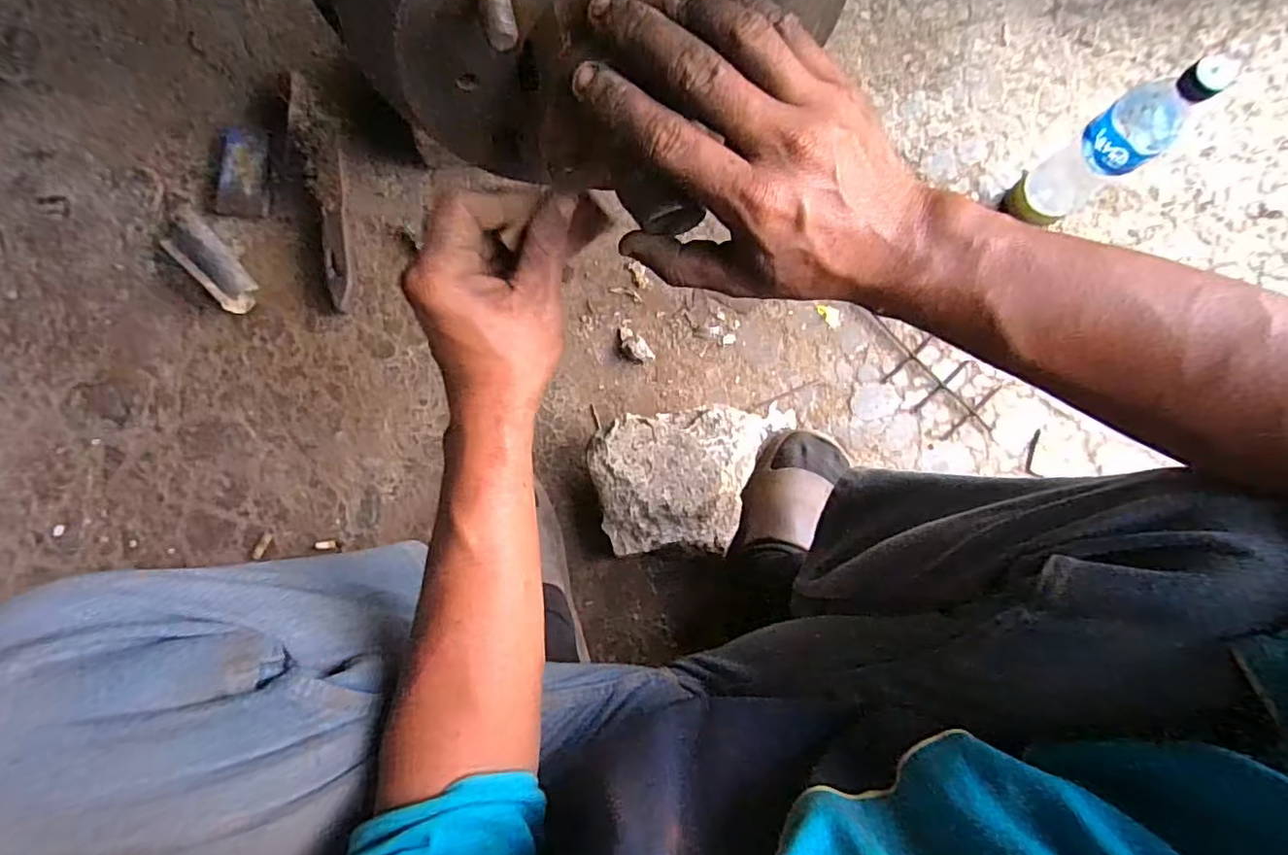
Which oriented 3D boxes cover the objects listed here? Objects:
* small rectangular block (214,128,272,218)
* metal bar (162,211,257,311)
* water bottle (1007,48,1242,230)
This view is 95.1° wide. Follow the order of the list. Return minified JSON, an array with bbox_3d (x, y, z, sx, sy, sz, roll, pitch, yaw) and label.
[{"bbox_3d":[-0.479,-0.304,0.702,0.062,0.011,0.100,4,87,0],"label":"small rectangular block"},{"bbox_3d":[-0.509,-0.194,0.691,0.132,0.014,0.050,44,87,2],"label":"metal bar"},{"bbox_3d":[0.480,-0.286,0.612,0.072,0.241,0.070,-29,87,-2],"label":"water bottle"}]

